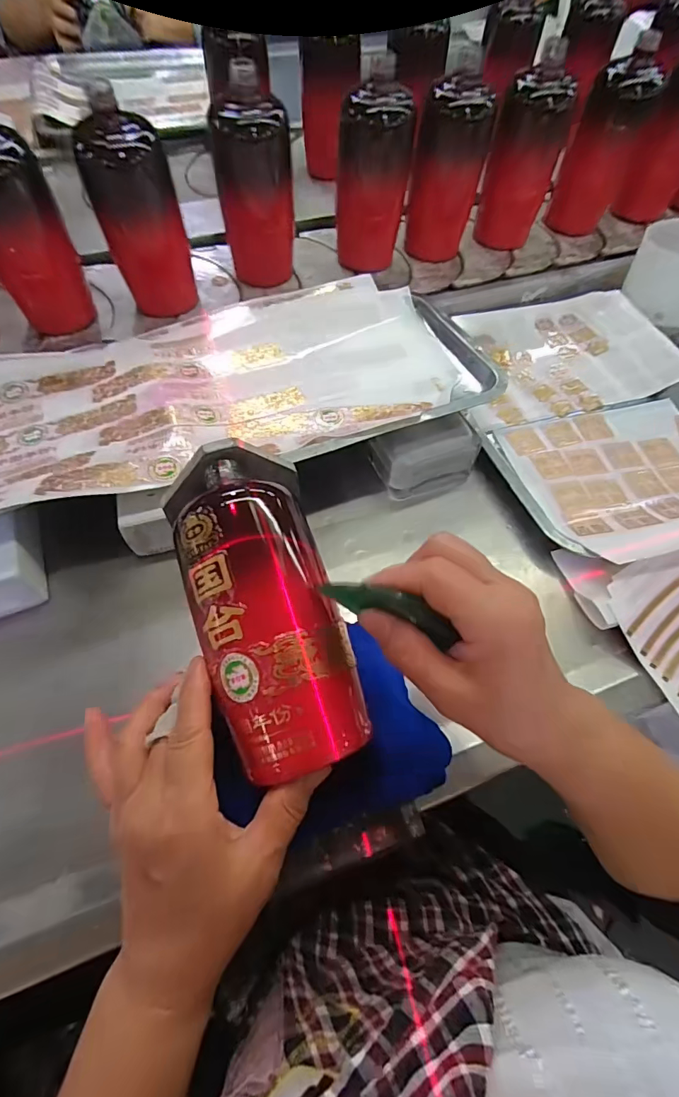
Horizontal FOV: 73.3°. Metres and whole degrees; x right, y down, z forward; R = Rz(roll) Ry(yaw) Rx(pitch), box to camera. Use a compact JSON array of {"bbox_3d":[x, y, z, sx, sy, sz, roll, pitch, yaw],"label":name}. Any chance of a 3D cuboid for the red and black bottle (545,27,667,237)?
[{"bbox_3d":[0.347,-0.526,0.599,0.075,0.176,0.068,-28,66,-16],"label":"red and black bottle"}]

